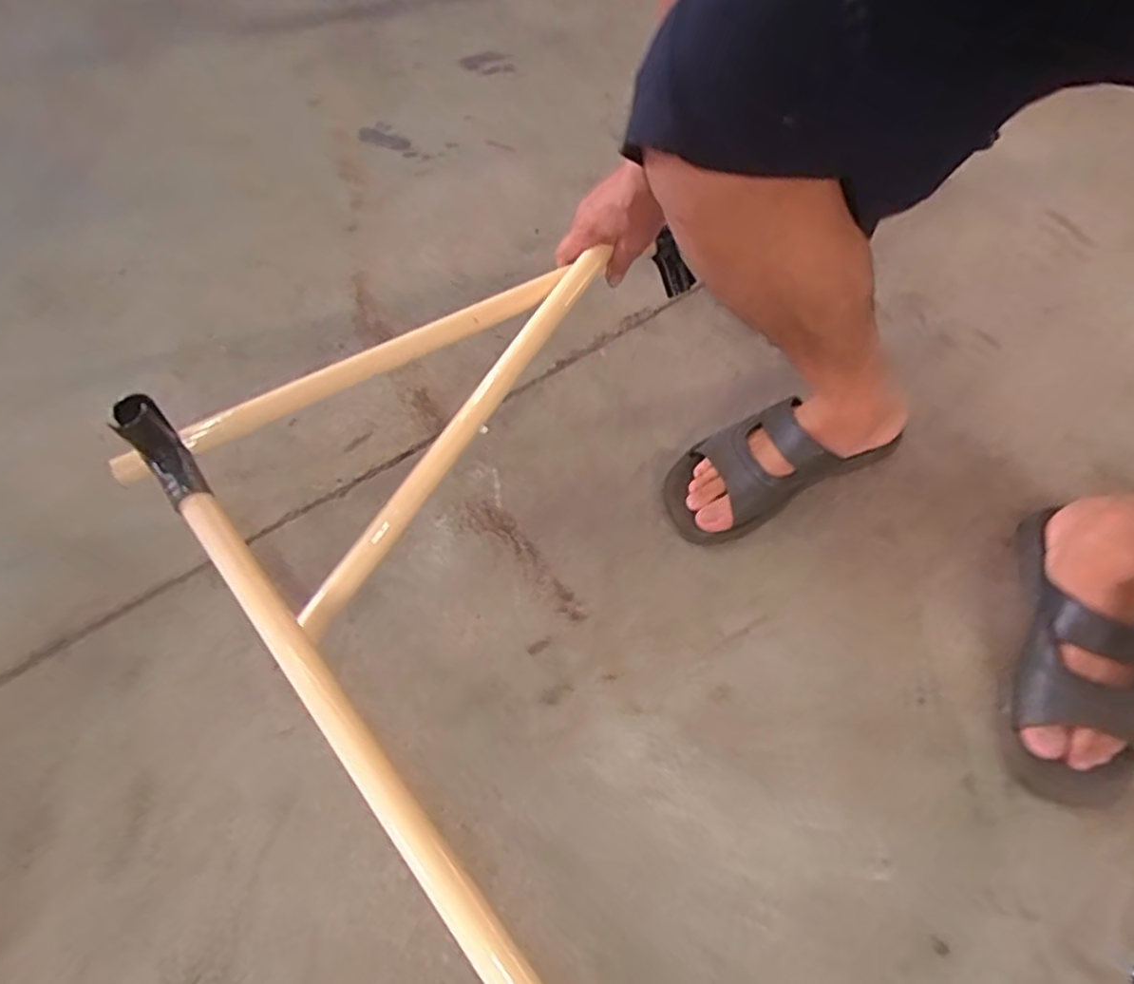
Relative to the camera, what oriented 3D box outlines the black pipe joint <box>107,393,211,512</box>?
[{"bbox_3d":[-0.351,-0.035,0.567,0.033,0.072,0.080,-31,62,-16],"label":"black pipe joint"}]

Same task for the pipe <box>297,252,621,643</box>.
[{"bbox_3d":[-0.102,-0.061,0.639,0.029,0.027,0.459,31,77,18],"label":"pipe"}]

